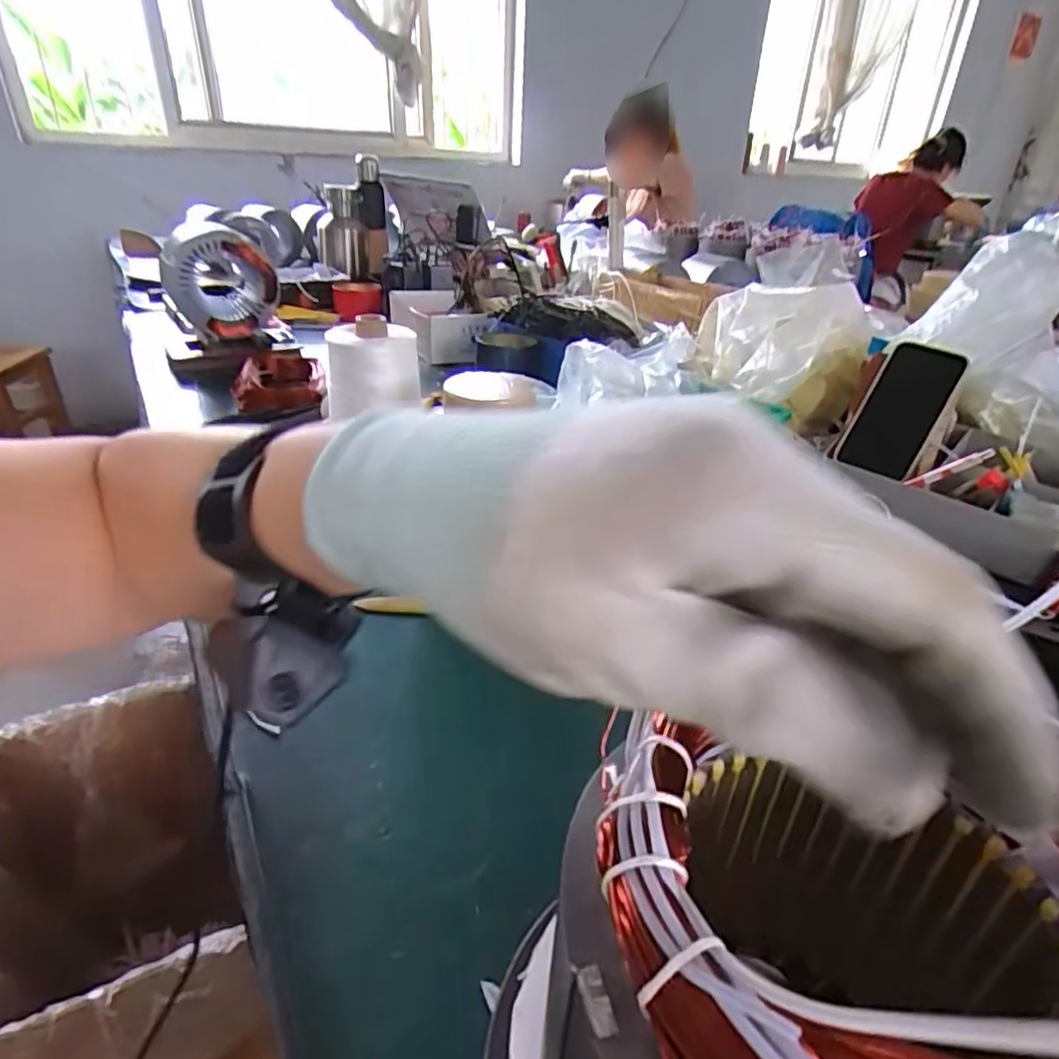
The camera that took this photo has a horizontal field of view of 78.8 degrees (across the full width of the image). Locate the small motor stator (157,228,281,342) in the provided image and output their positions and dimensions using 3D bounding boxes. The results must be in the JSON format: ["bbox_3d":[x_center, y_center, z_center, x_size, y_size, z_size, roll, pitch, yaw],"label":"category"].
[{"bbox_3d":[-0.484,-0.387,1.011,0.156,0.150,0.133,-14,35,-26],"label":"small motor stator"}]

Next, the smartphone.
[{"bbox_3d":[0.388,-0.124,0.676,0.008,0.136,0.077,15,13,-45],"label":"smartphone"}]

